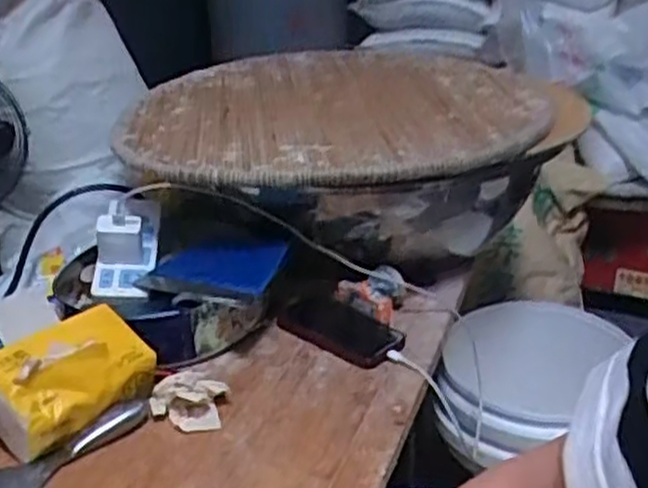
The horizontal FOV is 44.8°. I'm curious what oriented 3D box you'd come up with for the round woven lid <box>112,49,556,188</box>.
[{"bbox_3d":[0.024,-0.191,1.129,0.555,0.082,0.568,-2,25,1],"label":"round woven lid"}]

